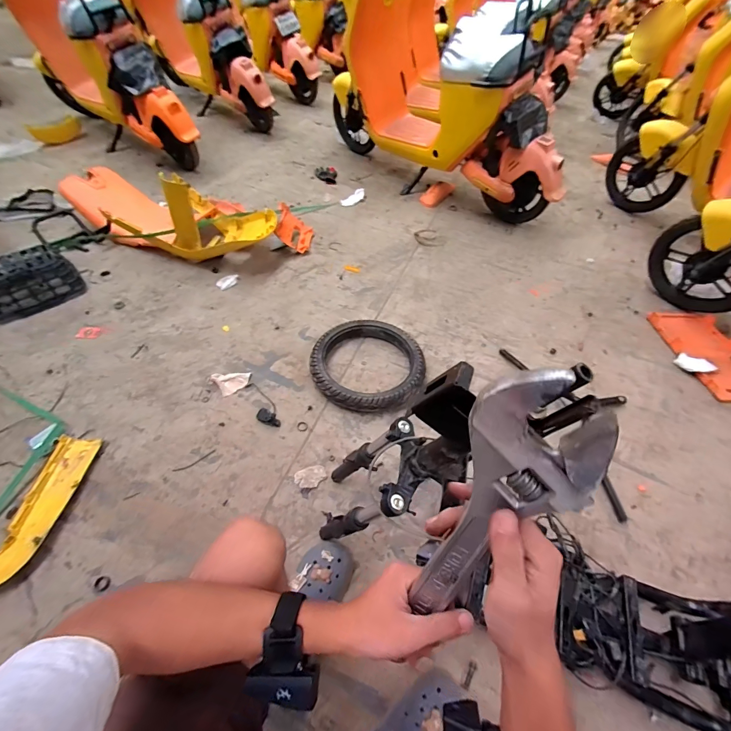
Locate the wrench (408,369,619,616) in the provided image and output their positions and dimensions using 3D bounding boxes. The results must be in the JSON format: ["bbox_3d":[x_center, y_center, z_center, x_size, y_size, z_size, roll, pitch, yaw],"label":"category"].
[{"bbox_3d":[0.097,0.118,0.271,0.084,0.252,0.012,19,29,13],"label":"wrench"}]

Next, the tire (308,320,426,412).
[{"bbox_3d":[0.010,-0.010,1.186,0.362,0.071,0.365,1,51,-1],"label":"tire"}]

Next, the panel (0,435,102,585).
[{"bbox_3d":[-0.774,0.341,0.837,0.118,0.030,0.372,17,47,-8],"label":"panel"}]

